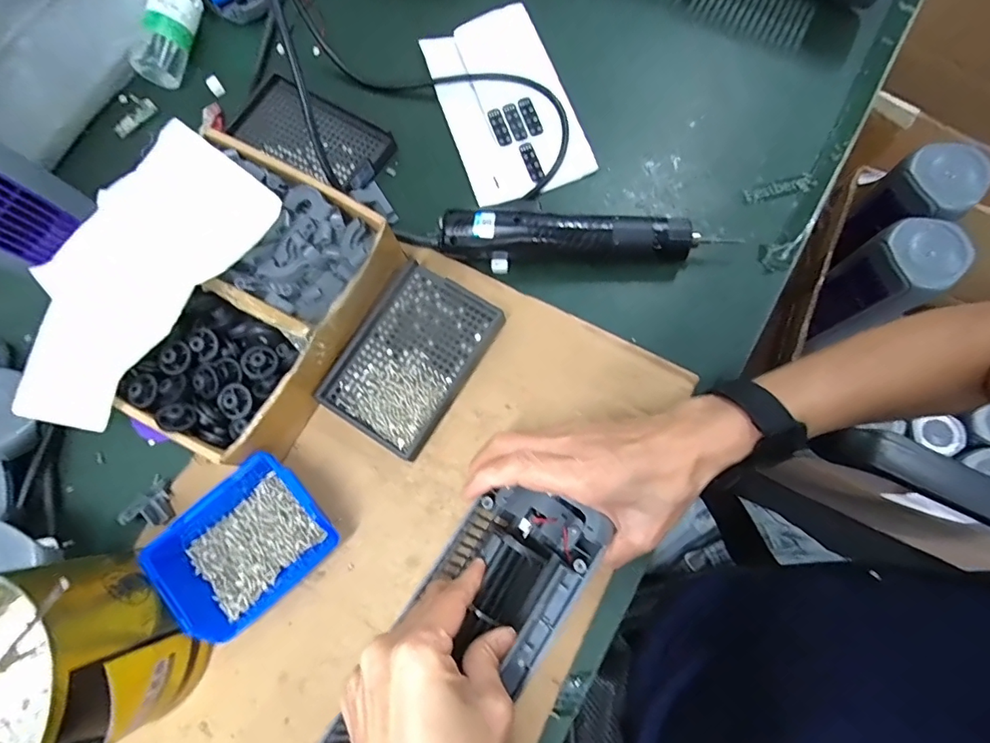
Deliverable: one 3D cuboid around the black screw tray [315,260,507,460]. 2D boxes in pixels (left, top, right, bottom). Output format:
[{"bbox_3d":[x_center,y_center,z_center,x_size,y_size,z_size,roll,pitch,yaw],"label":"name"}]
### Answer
[{"bbox_3d":[-0.065,-0.012,0.382,0.092,0.020,0.132,32,80,8],"label":"black screw tray"}]

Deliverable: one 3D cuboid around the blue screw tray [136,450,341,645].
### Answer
[{"bbox_3d":[-0.176,0.122,0.347,0.108,0.047,0.085,-43,80,-7],"label":"blue screw tray"}]

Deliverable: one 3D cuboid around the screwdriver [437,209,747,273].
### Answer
[{"bbox_3d":[0.074,-0.108,0.397,0.232,0.035,0.034,1,78,2],"label":"screwdriver"}]

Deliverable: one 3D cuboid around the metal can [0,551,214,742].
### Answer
[{"bbox_3d":[-0.271,0.180,0.302,0.125,0.115,0.129,-27,77,-3],"label":"metal can"}]

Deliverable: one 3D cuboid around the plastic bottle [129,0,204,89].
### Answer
[{"bbox_3d":[-0.304,-0.344,0.466,0.035,0.041,0.132,17,79,5],"label":"plastic bottle"}]

